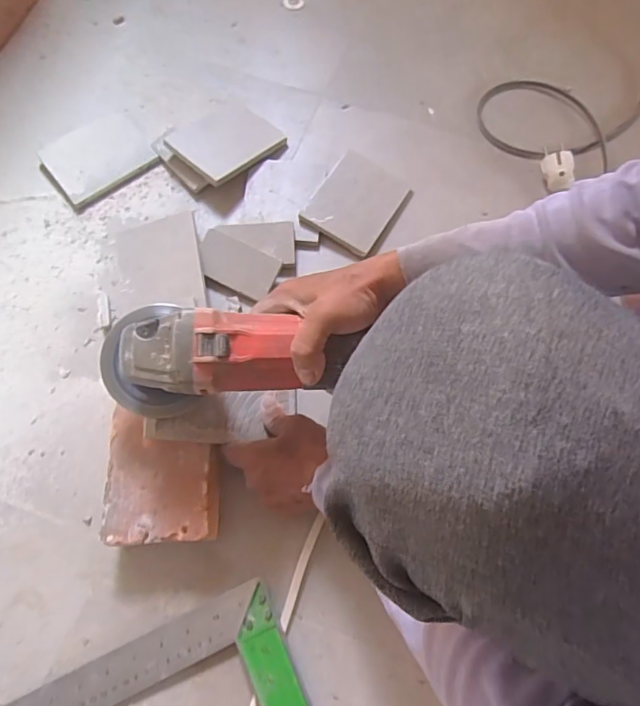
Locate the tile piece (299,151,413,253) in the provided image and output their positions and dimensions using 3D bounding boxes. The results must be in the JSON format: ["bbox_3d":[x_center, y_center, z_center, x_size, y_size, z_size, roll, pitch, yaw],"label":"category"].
[{"bbox_3d":[0.046,-0.183,0.616,0.094,0.007,0.120,35,71,-3],"label":"tile piece"}]

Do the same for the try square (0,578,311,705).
[{"bbox_3d":[-0.166,0.317,0.427,0.301,0.023,0.118,-23,73,-9],"label":"try square"}]

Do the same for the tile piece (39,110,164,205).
[{"bbox_3d":[-0.274,-0.246,0.628,0.121,0.007,0.102,-36,75,-13],"label":"tile piece"}]

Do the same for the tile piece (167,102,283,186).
[{"bbox_3d":[-0.122,-0.271,0.636,0.114,0.015,0.123,39,65,13],"label":"tile piece"}]

